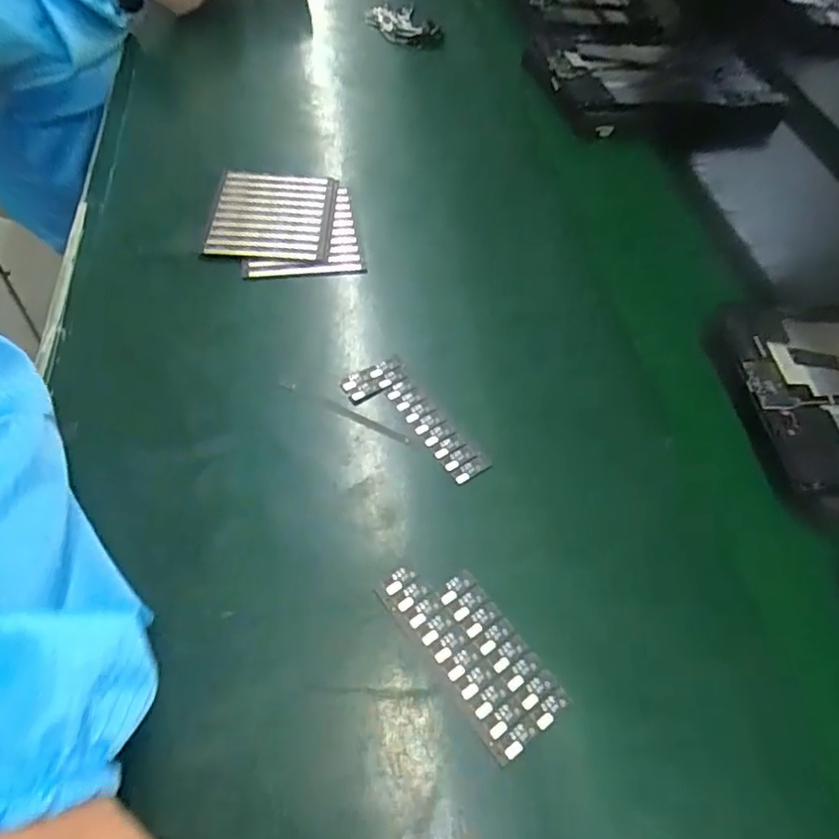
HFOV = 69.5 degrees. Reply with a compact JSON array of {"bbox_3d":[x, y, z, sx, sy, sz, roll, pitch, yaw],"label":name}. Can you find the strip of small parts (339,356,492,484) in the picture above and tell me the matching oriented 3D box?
[{"bbox_3d":[-0.004,0.002,0.365,0.041,0.006,0.097,-28,62,-23],"label":"strip of small parts"}]

